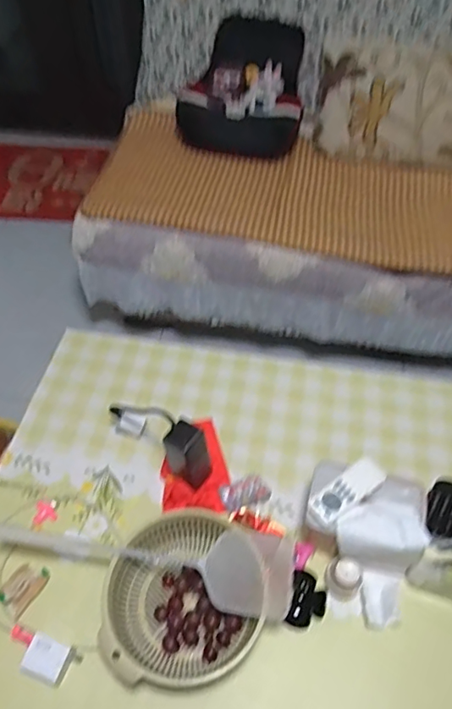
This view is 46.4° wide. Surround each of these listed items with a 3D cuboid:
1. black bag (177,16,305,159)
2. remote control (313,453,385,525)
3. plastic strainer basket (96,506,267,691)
[{"bbox_3d":[0.046,-0.824,1.641,0.377,0.260,0.277,5,51,5],"label":"black bag"},{"bbox_3d":[0.182,0.197,0.776,0.119,0.013,0.044,-31,57,-22],"label":"remote control"},{"bbox_3d":[-0.056,0.332,0.752,0.215,0.085,0.237,2,51,2],"label":"plastic strainer basket"}]

